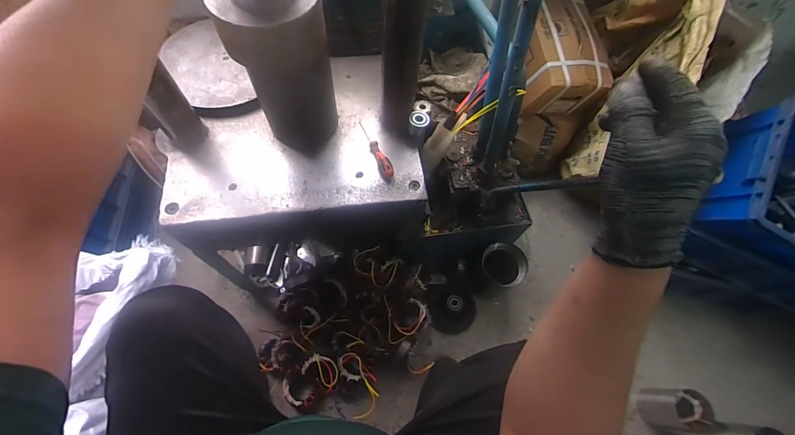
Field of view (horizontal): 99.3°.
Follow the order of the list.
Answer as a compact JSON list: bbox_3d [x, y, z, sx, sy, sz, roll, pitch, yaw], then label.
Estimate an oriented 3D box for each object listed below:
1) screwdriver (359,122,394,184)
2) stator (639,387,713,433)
[{"bbox_3d":[-0.041,-0.132,0.643,0.021,0.026,0.144,-20,67,-13],"label":"screwdriver"},{"bbox_3d":[0.691,0.475,0.840,0.106,0.126,0.090,0,64,-4],"label":"stator"}]

